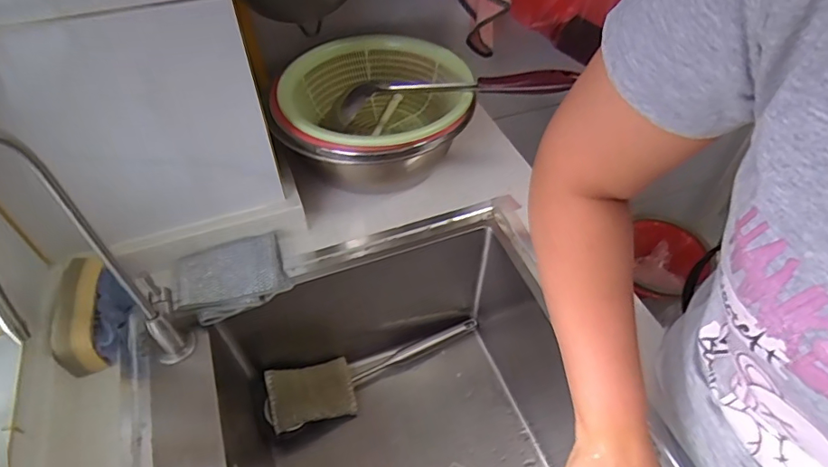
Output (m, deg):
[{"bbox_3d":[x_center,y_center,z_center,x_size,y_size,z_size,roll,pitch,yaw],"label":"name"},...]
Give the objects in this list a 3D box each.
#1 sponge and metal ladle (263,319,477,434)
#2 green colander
[{"bbox_3d":[-0.045,0.190,0.700,0.312,0.062,0.080,-15,50,-13],"label":"sponge and metal ladle"},{"bbox_3d":[-0.050,-0.162,0.664,0.237,0.091,0.239,-13,50,-11],"label":"green colander"}]

